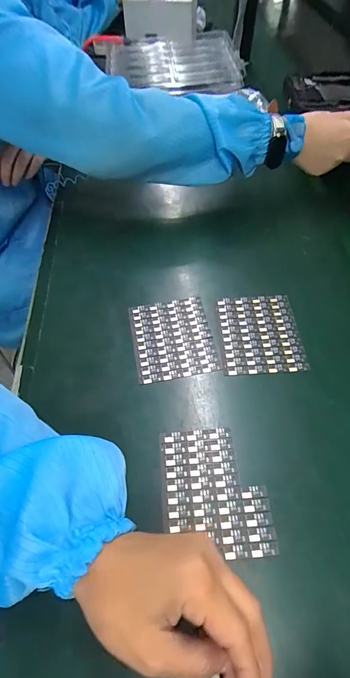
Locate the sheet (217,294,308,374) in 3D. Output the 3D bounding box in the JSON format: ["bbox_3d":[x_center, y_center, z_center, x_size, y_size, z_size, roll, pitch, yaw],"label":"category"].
[{"bbox_3d":[0.089,-0.007,0.374,0.082,0.004,0.095,-1,54,-1],"label":"sheet"}]

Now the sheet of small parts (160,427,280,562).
[{"bbox_3d":[0.031,0.121,0.289,0.082,0.004,0.098,-3,54,-2],"label":"sheet of small parts"}]

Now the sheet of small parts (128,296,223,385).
[{"bbox_3d":[-0.003,-0.002,0.375,0.082,0.004,0.095,-9,55,-7],"label":"sheet of small parts"}]

